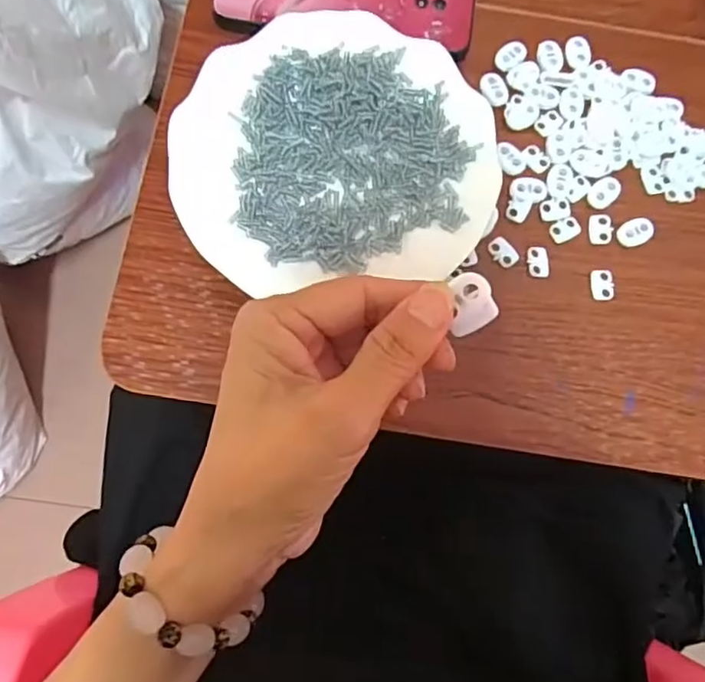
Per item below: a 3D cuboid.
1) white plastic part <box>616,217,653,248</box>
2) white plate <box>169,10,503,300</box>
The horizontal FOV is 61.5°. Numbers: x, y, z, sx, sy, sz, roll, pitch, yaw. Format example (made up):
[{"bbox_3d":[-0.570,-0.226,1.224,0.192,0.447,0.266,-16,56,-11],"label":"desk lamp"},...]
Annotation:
[{"bbox_3d":[0.172,-0.066,0.360,0.021,0.006,0.016,-22,80,-8],"label":"white plastic part"},{"bbox_3d":[-0.010,-0.115,0.352,0.182,0.031,0.168,1,78,-3],"label":"white plate"}]

